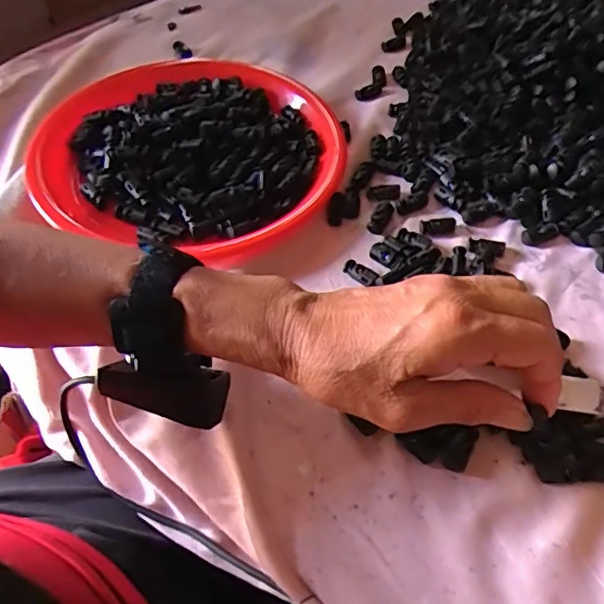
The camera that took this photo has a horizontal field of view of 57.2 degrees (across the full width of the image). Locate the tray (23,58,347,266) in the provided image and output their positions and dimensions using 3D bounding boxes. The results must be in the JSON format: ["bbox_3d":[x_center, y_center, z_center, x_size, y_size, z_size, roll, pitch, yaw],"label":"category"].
[{"bbox_3d":[-0.097,-0.139,0.501,0.262,0.038,0.254,24,57,21],"label":"tray"}]

